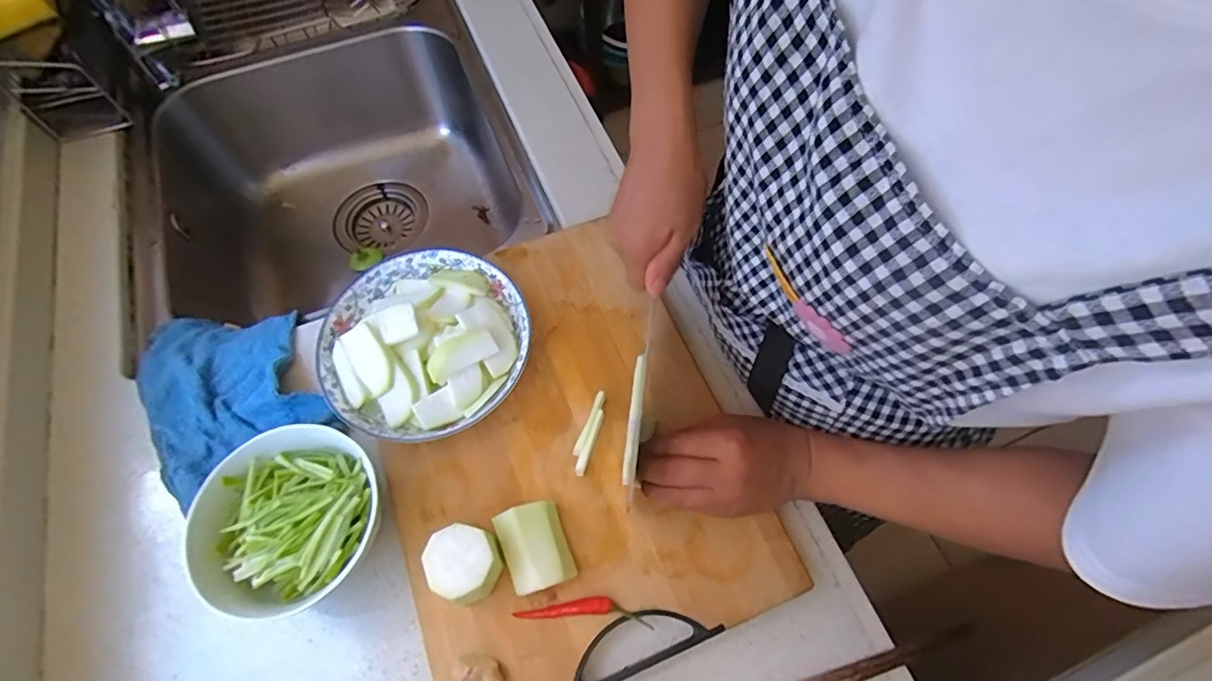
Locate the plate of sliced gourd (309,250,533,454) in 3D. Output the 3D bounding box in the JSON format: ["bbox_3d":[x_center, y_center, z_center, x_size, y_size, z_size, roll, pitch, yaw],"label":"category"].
[{"bbox_3d":[-0.152,0.002,0.467,0.166,0.055,0.169,0,64,0],"label":"plate of sliced gourd"}]

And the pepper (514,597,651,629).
[{"bbox_3d":[-0.016,0.194,0.395,0.096,0.007,0.018,3,64,1],"label":"pepper"}]

